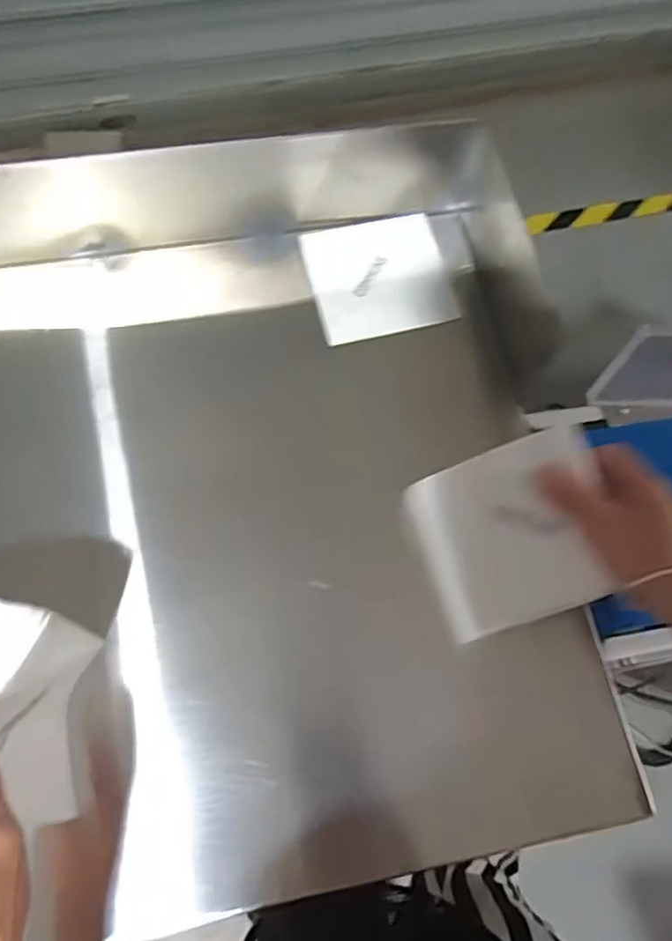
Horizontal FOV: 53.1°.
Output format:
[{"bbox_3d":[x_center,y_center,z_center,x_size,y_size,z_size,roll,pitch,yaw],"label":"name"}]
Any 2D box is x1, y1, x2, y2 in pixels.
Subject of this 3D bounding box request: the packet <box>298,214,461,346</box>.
[{"bbox_3d":[0.037,-0.167,0.578,0.115,0.008,0.117,-11,69,-8],"label":"packet"}]

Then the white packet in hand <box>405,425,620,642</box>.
[{"bbox_3d":[0.125,0.043,0.468,0.129,0.008,0.119,-23,71,16],"label":"white packet in hand"}]

